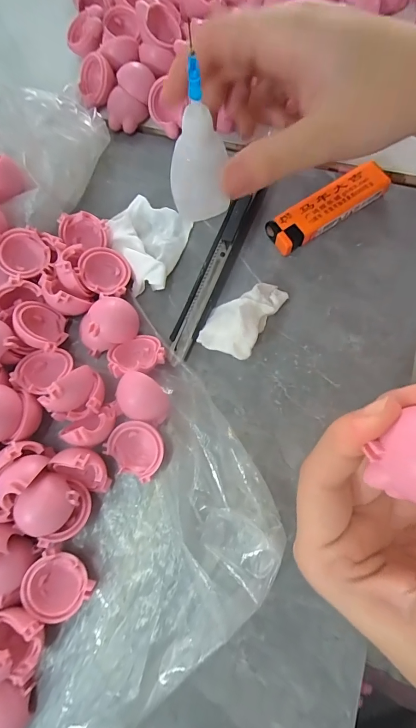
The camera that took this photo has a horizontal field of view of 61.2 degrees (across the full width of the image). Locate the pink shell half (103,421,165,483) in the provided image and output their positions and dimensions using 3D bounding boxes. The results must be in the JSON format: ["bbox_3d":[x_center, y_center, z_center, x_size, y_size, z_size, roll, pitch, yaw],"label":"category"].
[{"bbox_3d":[-0.037,0.045,0.187,0.029,0.014,0.026,30,77,10],"label":"pink shell half"}]

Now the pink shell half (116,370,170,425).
[{"bbox_3d":[-0.034,0.020,0.188,0.029,0.016,0.021,36,78,11],"label":"pink shell half"}]

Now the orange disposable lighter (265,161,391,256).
[{"bbox_3d":[0.074,-0.096,0.220,0.078,0.016,0.024,-31,79,-8],"label":"orange disposable lighter"}]

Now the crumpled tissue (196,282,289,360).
[{"bbox_3d":[0.020,-0.028,0.203,0.032,0.017,0.054,31,78,10],"label":"crumpled tissue"}]

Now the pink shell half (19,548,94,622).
[{"bbox_3d":[-0.074,0.107,0.172,0.028,0.014,0.029,-1,74,2],"label":"pink shell half"}]

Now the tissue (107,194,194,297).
[{"bbox_3d":[-0.040,-0.076,0.220,0.046,0.013,0.059,17,75,7],"label":"tissue"}]

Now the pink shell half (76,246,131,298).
[{"bbox_3d":[-0.063,-0.056,0.214,0.029,0.015,0.029,14,80,-18],"label":"pink shell half"}]

